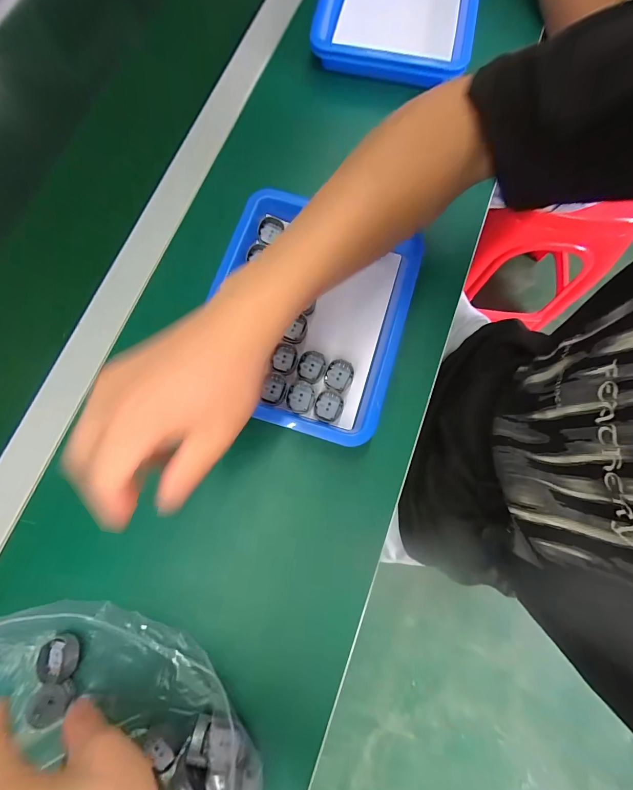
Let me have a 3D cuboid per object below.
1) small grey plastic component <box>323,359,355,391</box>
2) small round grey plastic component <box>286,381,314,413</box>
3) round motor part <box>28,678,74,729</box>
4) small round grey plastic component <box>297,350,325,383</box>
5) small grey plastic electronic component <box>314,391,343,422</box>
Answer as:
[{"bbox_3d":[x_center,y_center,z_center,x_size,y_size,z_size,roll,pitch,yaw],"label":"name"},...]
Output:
[{"bbox_3d":[0.020,-0.018,0.310,0.024,0.007,0.027,16,77,3],"label":"small grey plastic component"},{"bbox_3d":[-0.014,0.002,0.305,0.024,0.004,0.027,6,77,1],"label":"small round grey plastic component"},{"bbox_3d":[-0.192,0.224,0.250,0.024,0.009,0.030,42,80,8],"label":"round motor part"},{"bbox_3d":[-0.005,-0.025,0.311,0.023,0.006,0.028,22,77,4],"label":"small round grey plastic component"},{"bbox_3d":[0.010,0.010,0.303,0.023,0.006,0.026,19,77,4],"label":"small grey plastic electronic component"}]

